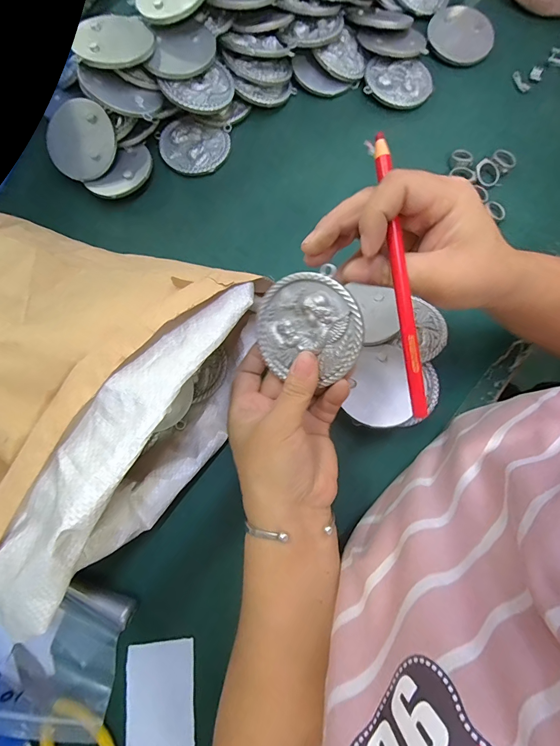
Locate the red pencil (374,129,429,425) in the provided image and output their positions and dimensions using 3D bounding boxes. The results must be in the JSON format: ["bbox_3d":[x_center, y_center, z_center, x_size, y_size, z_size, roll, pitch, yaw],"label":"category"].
[{"bbox_3d":[0.071,-0.056,0.210,0.008,0.006,0.165,-9,91,-1],"label":"red pencil"}]

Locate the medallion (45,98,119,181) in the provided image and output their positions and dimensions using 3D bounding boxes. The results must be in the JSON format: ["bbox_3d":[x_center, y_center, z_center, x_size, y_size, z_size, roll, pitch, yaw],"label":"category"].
[{"bbox_3d":[-0.203,-0.238,0.361,0.076,0.007,0.071,1,97,8],"label":"medallion"}]

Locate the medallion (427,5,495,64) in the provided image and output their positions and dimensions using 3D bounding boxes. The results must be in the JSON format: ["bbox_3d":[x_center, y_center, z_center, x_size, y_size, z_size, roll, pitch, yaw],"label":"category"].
[{"bbox_3d":[0.204,-0.384,0.405,0.073,0.007,0.066,30,88,4],"label":"medallion"}]

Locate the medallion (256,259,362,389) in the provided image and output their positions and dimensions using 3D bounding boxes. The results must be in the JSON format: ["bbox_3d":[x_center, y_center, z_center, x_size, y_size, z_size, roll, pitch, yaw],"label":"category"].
[{"bbox_3d":[0.017,-0.027,0.232,0.071,0.008,0.071,6,102,27],"label":"medallion"}]

